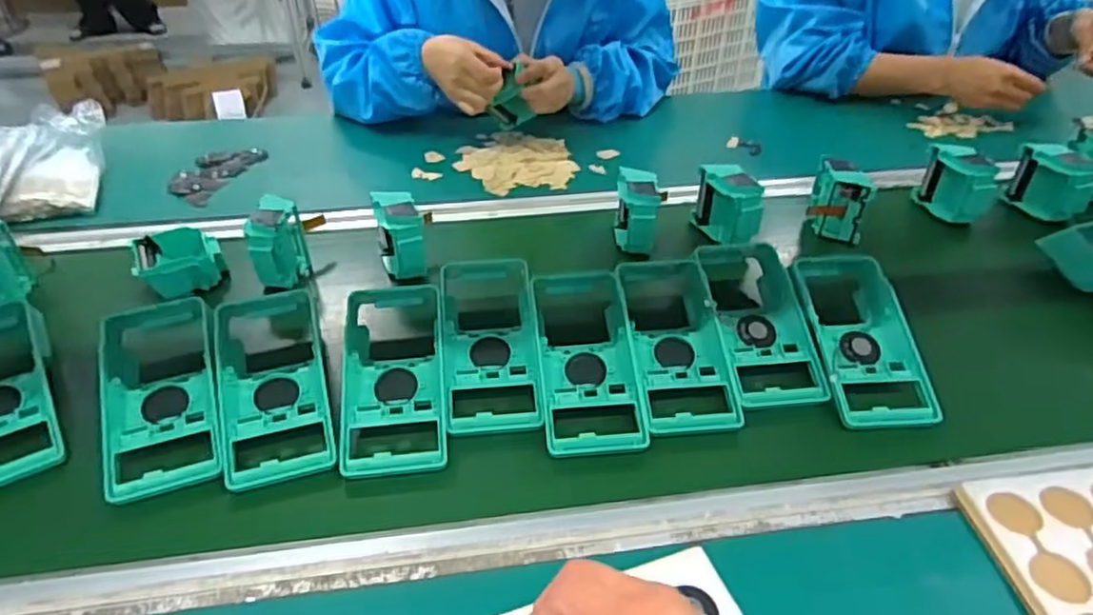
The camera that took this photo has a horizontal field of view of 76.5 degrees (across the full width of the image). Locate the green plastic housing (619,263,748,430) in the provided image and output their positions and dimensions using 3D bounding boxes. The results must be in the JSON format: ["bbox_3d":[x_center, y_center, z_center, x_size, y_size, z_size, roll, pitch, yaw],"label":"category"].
[{"bbox_3d":[0.113,0.022,0.611,0.093,0.045,0.198,-3,40,-4],"label":"green plastic housing"}]

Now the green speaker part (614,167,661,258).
[{"bbox_3d":[0.096,-0.099,0.742,0.044,0.076,0.068,5,41,6],"label":"green speaker part"}]

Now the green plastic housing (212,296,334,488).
[{"bbox_3d":[-0.224,0.059,0.572,0.086,0.045,0.188,-14,42,-16],"label":"green plastic housing"}]

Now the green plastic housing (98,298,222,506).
[{"bbox_3d":[-0.311,0.060,0.563,0.085,0.044,0.197,-14,40,-16],"label":"green plastic housing"}]

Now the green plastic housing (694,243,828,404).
[{"bbox_3d":[0.189,0.004,0.636,0.082,0.042,0.197,-4,40,-5],"label":"green plastic housing"}]

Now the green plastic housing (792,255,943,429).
[{"bbox_3d":[0.274,0.018,0.618,0.086,0.046,0.195,-3,40,-4],"label":"green plastic housing"}]

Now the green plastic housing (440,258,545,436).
[{"bbox_3d":[-0.049,0.025,0.611,0.082,0.034,0.202,-5,39,-5],"label":"green plastic housing"}]

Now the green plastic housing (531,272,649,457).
[{"bbox_3d":[0.034,0.037,0.592,0.084,0.042,0.188,-4,40,-5],"label":"green plastic housing"}]

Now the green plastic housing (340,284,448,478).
[{"bbox_3d":[-0.126,0.049,0.578,0.084,0.050,0.191,-6,39,-6],"label":"green plastic housing"}]

